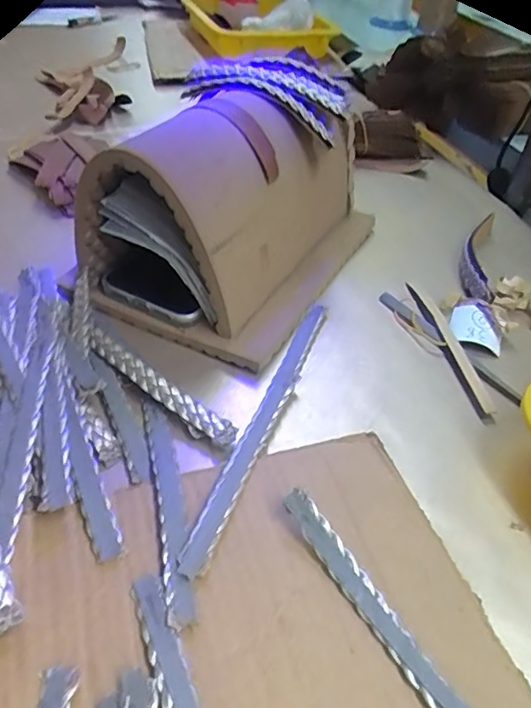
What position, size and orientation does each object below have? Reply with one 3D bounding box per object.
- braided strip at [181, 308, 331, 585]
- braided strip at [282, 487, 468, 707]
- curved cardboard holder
[{"bbox_3d":[0.001,0.033,0.300,0.013,0.008,0.201,17,45,12],"label":"braided strip"},{"bbox_3d":[0.052,0.109,0.215,0.012,0.017,0.131,-24,51,-27],"label":"braided strip"},{"bbox_3d":[-0.012,-0.108,0.371,0.132,0.111,0.206,26,48,21],"label":"curved cardboard holder"}]

